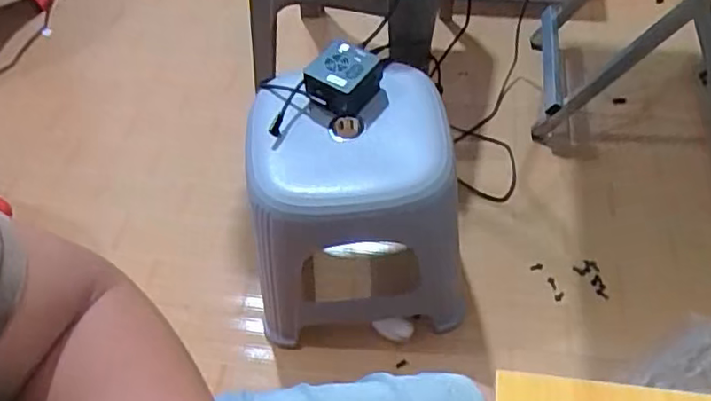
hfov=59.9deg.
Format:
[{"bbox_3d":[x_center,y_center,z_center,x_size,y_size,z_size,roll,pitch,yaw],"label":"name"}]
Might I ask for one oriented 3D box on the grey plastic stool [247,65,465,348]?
[{"bbox_3d":[-0.004,0.004,0.850,0.258,0.309,0.251,-5,53,-1],"label":"grey plastic stool"}]

